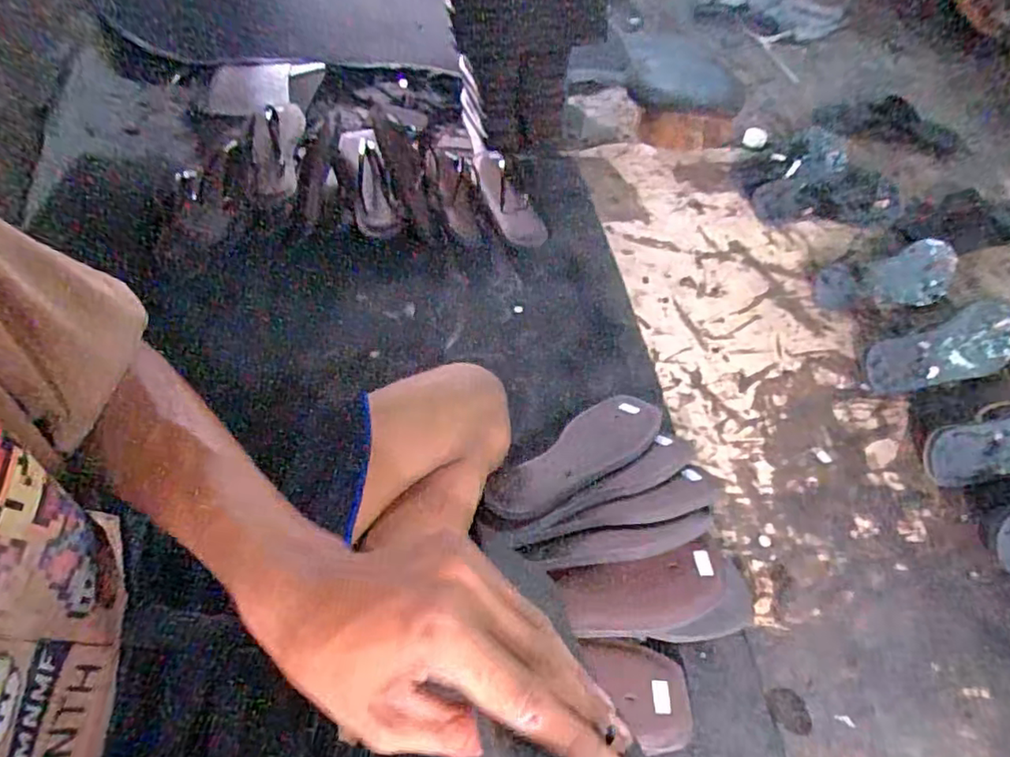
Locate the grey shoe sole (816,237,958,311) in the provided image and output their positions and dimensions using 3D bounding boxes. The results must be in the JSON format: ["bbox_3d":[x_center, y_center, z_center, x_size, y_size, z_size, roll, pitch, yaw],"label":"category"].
[{"bbox_3d":[0.589,-0.150,0.918,0.241,0.044,0.098,-14,81,-11],"label":"grey shoe sole"}]

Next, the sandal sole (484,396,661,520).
[{"bbox_3d":[0.080,0.081,0.651,0.241,0.024,0.079,-29,57,-34],"label":"sandal sole"}]

